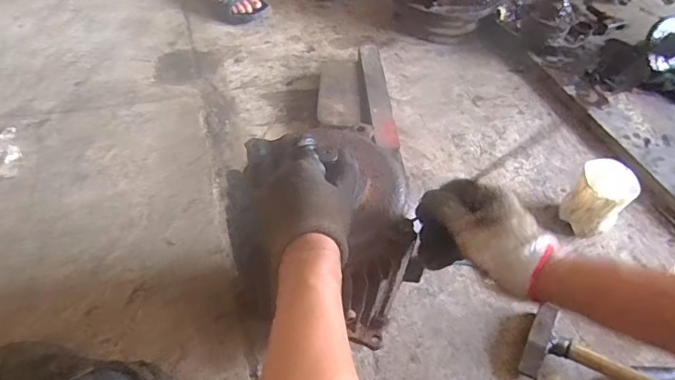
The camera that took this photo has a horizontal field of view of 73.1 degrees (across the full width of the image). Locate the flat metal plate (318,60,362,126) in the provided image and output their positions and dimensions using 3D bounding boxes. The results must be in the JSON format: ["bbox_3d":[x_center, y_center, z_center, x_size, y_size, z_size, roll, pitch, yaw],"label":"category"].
[{"bbox_3d":[0.004,-0.225,1.032,0.091,0.011,0.218,-7,55,6],"label":"flat metal plate"}]

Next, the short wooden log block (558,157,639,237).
[{"bbox_3d":[0.468,0.022,0.827,0.092,0.141,0.077,38,59,23],"label":"short wooden log block"}]

